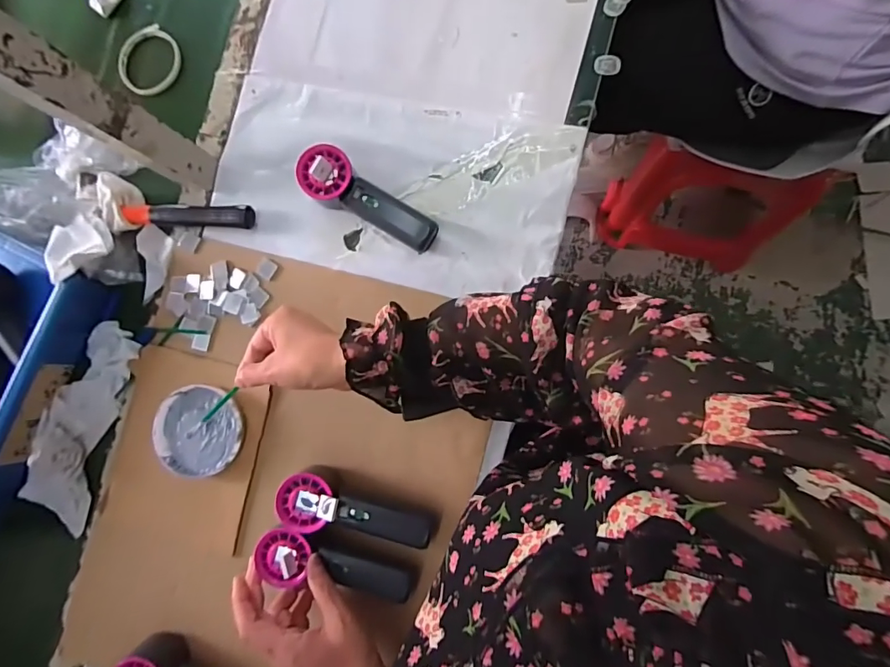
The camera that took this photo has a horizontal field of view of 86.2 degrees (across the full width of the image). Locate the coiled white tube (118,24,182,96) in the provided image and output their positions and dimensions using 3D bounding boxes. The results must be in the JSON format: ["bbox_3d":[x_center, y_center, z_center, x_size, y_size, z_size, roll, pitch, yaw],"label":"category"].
[{"bbox_3d":[-0.380,-0.349,0.610,0.084,0.016,0.082,-1,85,7],"label":"coiled white tube"}]

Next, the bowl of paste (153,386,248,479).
[{"bbox_3d":[-0.277,0.109,0.536,0.106,0.016,0.096,18,88,9],"label":"bowl of paste"}]

